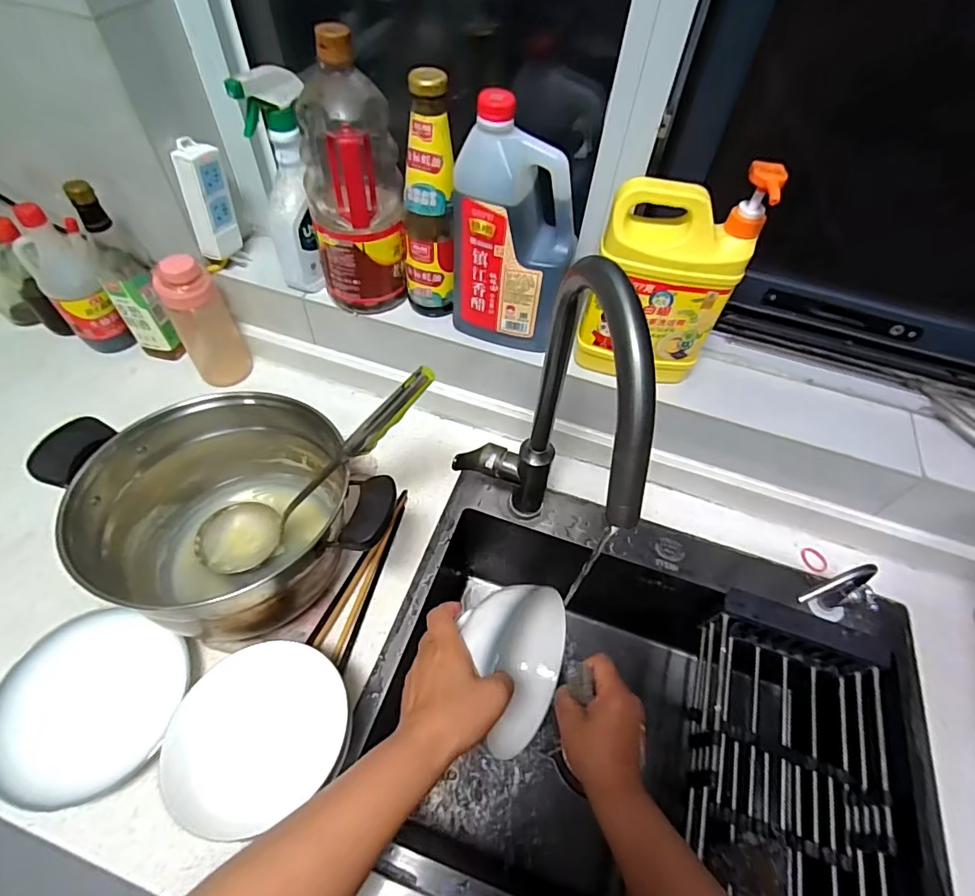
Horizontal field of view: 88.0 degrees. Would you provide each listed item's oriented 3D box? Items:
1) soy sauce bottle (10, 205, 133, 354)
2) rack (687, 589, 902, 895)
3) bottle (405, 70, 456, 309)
[{"bbox_3d":[-0.581,-0.221,0.720,0.078,0.219,0.064,-37,64,-24],"label":"soy sauce bottle"},{"bbox_3d":[0.326,0.362,0.546,0.198,0.079,0.359,19,57,11],"label":"rack"},{"bbox_3d":[-0.072,-0.268,0.582,0.066,0.259,0.063,-6,56,-6],"label":"bottle"}]

